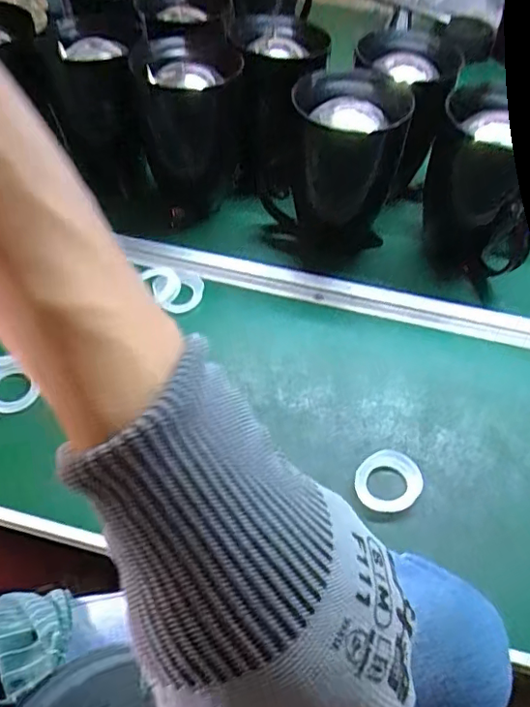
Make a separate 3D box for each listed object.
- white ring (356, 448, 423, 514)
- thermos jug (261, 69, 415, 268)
[{"bbox_3d":[0.115,0.118,0.517,0.054,0.012,0.063,37,56,26],"label":"white ring"},{"bbox_3d":[0.086,-0.229,0.683,0.147,0.197,0.124,16,51,10],"label":"thermos jug"}]

